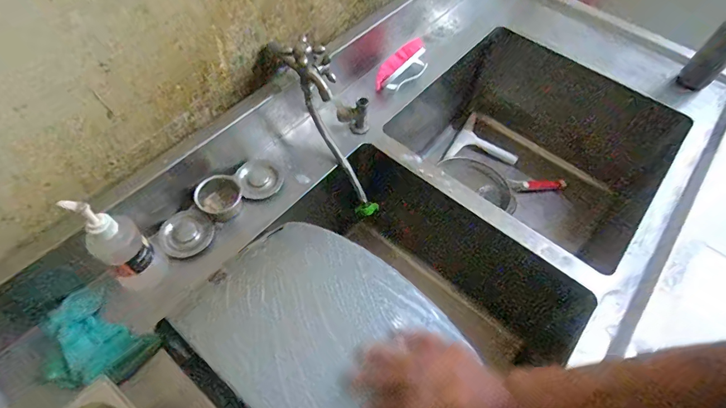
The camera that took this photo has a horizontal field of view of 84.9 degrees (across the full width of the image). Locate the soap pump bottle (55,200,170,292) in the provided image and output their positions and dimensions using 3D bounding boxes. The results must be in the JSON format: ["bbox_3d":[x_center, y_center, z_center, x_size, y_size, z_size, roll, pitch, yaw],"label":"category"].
[{"bbox_3d":[-0.335,0.062,0.545,0.068,0.173,0.057,-11,60,-11],"label":"soap pump bottle"}]

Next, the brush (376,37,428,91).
[{"bbox_3d":[0.085,-0.295,0.867,0.141,0.064,0.050,-43,69,-9],"label":"brush"}]

